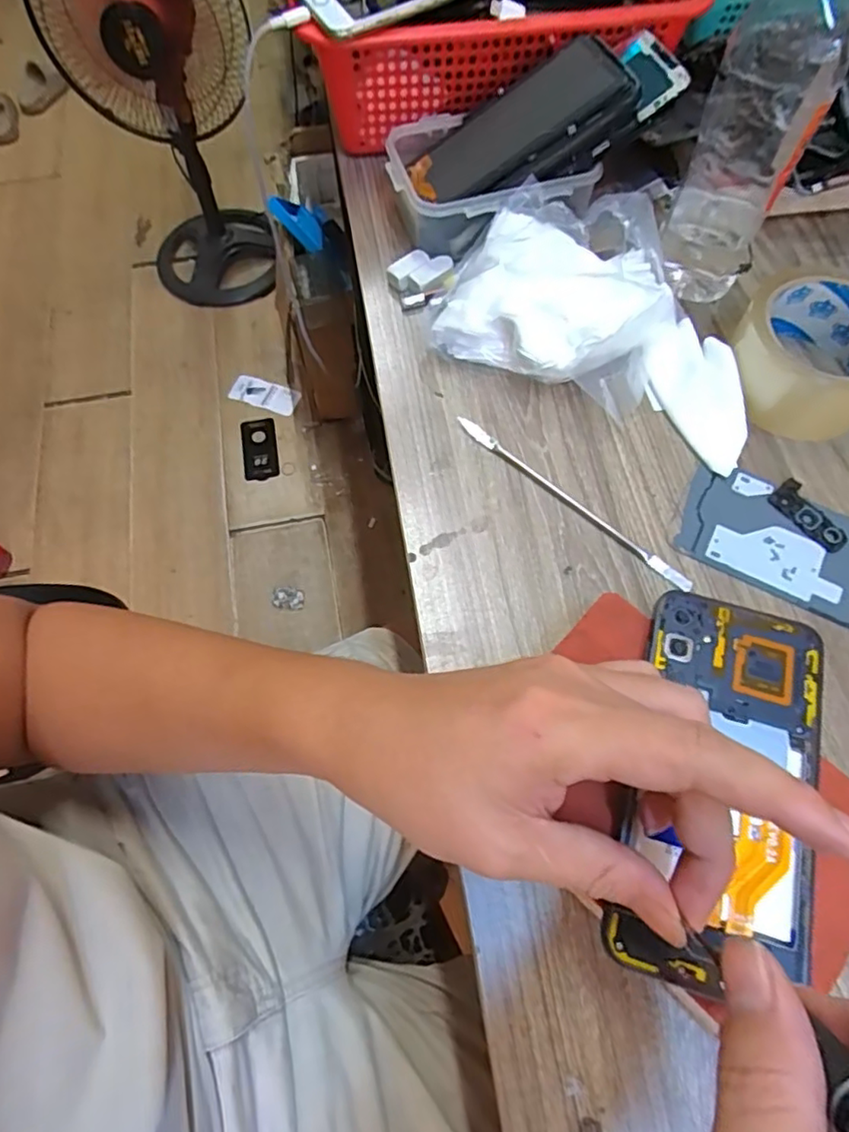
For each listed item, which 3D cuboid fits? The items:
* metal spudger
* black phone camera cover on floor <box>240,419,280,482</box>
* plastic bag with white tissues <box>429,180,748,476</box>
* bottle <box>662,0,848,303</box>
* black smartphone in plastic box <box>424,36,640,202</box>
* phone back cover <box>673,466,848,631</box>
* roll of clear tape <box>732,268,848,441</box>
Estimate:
[{"bbox_3d":[0.087,-0.040,0.363,0.167,0.005,0.008,39,71,16],"label":"metal spudger"},{"bbox_3d":[-0.346,-0.246,1.278,0.073,0.016,0.149,-9,66,-5],"label":"black phone camera cover on floor"},{"bbox_3d":[0.122,-0.168,0.395,0.215,0.058,0.135,24,67,10],"label":"plastic bag with white tissues"},{"bbox_3d":[0.190,-0.251,0.350,0.057,0.187,0.053,24,67,10],"label":"bottle"},{"bbox_3d":[0.065,-0.299,0.414,0.133,0.015,0.075,-29,60,17],"label":"black smartphone in plastic box"},{"bbox_3d":[0.225,-0.007,0.349,0.150,0.004,0.072,27,68,11],"label":"phone back cover"},{"bbox_3d":[0.245,-0.131,0.377,0.089,0.050,0.088,0,65,0],"label":"roll of clear tape"}]

